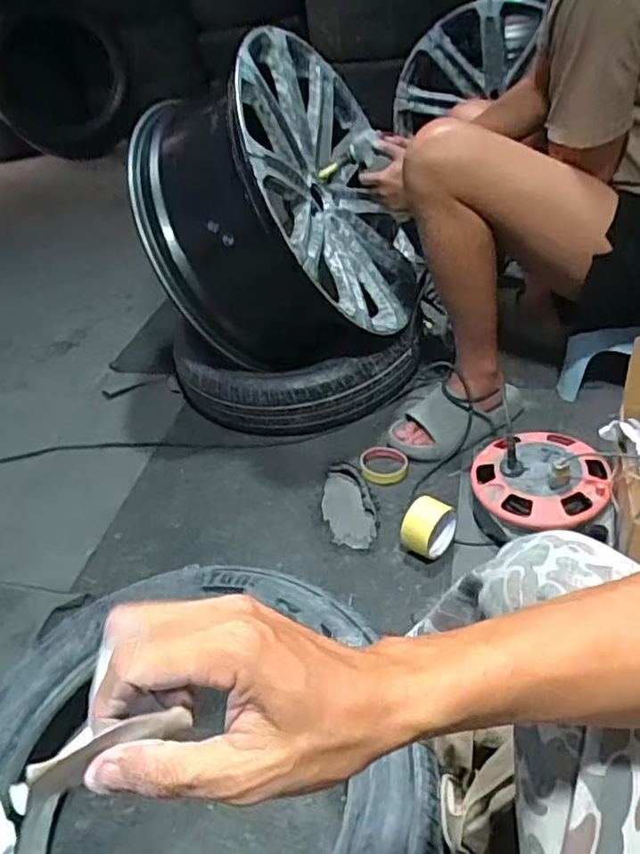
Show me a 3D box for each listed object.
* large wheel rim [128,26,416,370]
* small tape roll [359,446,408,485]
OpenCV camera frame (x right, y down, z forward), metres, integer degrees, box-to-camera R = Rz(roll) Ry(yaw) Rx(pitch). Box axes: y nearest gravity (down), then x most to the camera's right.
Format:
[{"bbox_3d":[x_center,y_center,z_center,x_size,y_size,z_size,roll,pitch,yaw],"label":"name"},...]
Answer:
[{"bbox_3d":[-0.033,-0.401,1.251,0.311,0.595,0.565,-18,31,31],"label":"large wheel rim"},{"bbox_3d":[0.115,0.067,1.146,0.085,0.016,0.085,-5,39,4],"label":"small tape roll"}]

